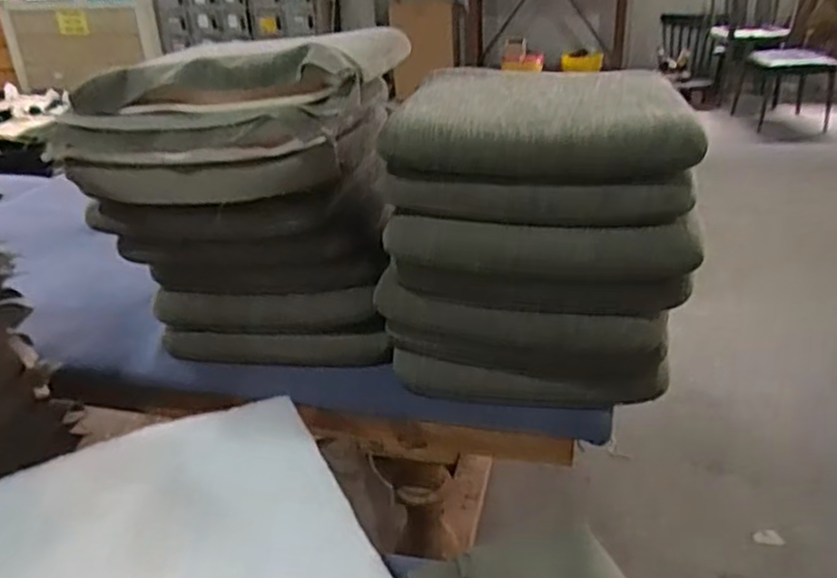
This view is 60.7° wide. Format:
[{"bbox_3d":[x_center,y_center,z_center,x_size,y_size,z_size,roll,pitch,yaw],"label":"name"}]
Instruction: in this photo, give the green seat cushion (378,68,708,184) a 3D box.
[{"bbox_3d":[0.186,-0.260,1.080,0.398,0.077,0.378,2,29,10],"label":"green seat cushion"}]

